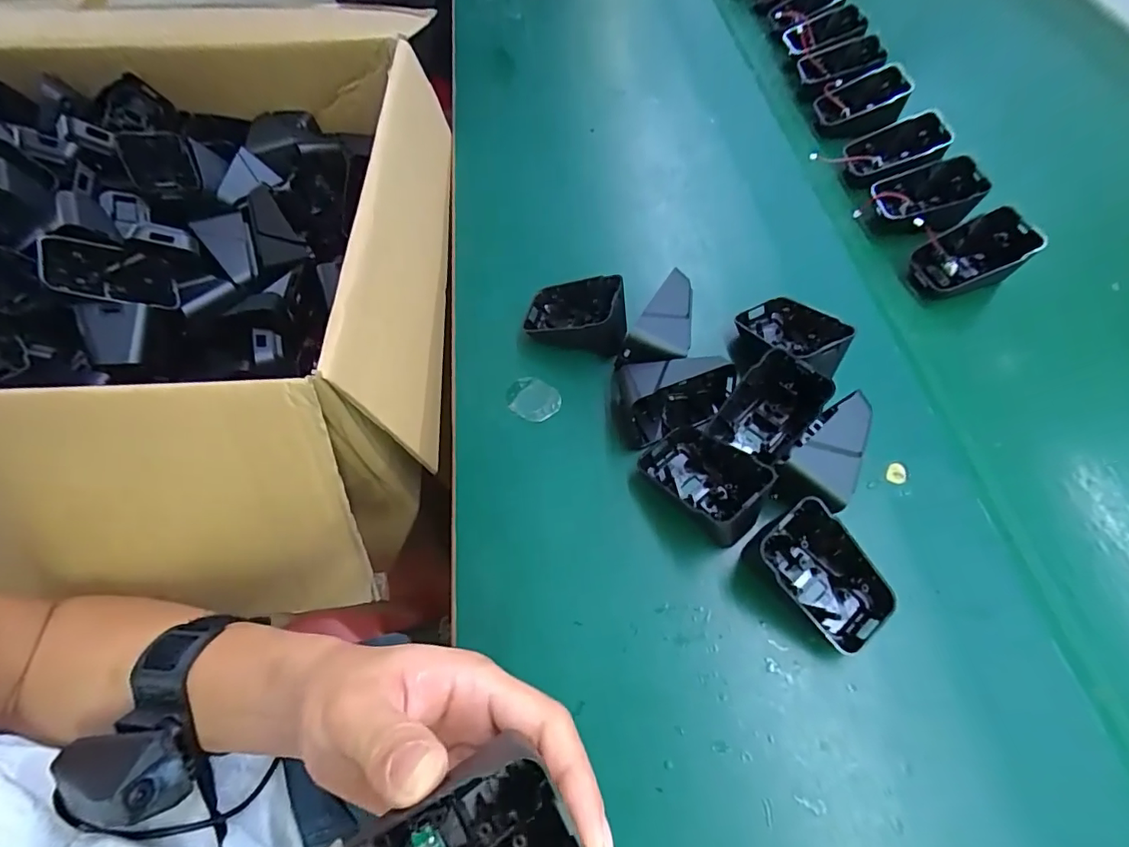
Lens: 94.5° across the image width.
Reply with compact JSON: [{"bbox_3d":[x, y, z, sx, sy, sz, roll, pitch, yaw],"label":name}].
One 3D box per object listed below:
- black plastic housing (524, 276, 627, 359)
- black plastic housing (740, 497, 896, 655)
[{"bbox_3d":[0.008,-0.077,0.354,0.069,0.042,0.038,12,62,9],"label":"black plastic housing"},{"bbox_3d":[0.130,0.074,0.259,0.037,0.038,0.067,-34,65,-16],"label":"black plastic housing"}]

